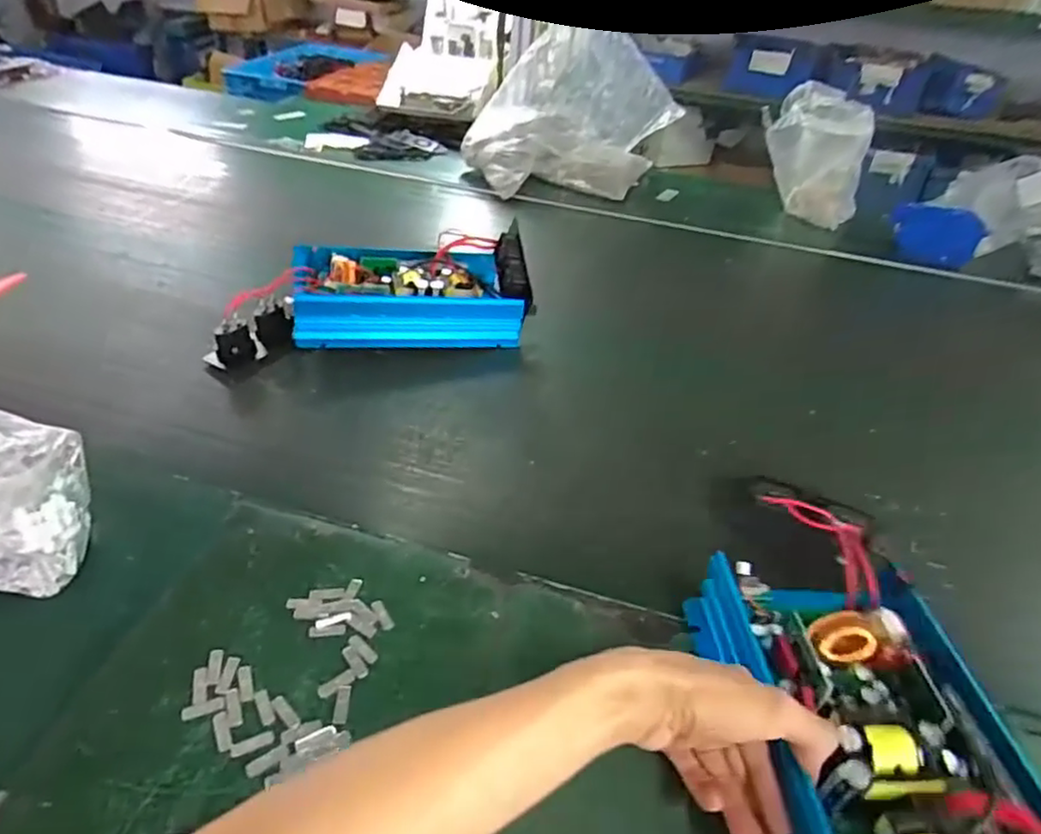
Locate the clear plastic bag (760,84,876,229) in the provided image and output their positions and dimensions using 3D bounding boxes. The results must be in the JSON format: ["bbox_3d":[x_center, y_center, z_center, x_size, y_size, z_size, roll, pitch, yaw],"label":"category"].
[{"bbox_3d":[0.477,-0.424,1.103,0.175,0.215,0.096,28,43,25],"label":"clear plastic bag"}]

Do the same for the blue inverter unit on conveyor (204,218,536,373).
[{"bbox_3d":[-0.175,-0.141,0.809,0.360,0.108,0.159,-3,39,-11],"label":"blue inverter unit on conveyor"}]

